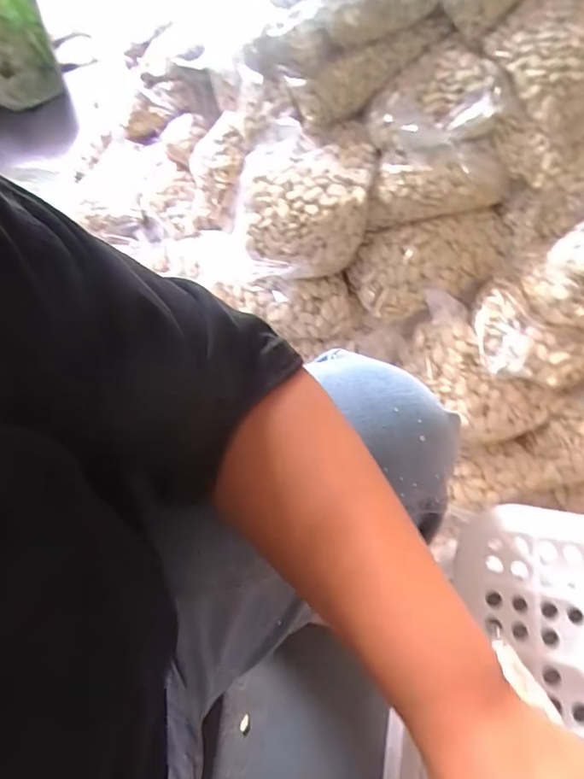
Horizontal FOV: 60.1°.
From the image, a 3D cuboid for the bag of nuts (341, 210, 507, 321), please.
[{"bbox_3d":[0.176,-0.156,0.631,0.202,0.060,0.109,-9,61,0],"label":"bag of nuts"}]

